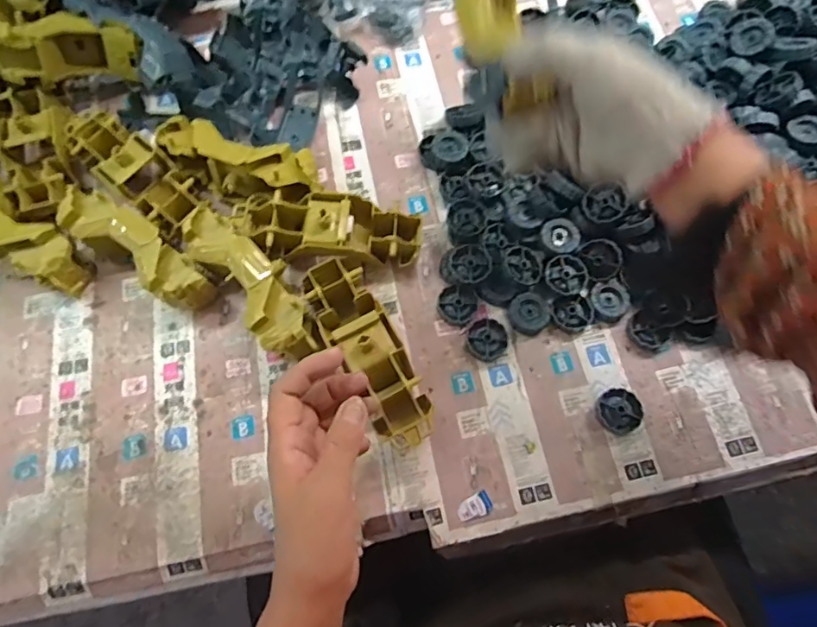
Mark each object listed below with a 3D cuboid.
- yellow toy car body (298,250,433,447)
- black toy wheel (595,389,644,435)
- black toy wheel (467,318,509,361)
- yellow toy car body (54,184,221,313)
[{"bbox_3d":[-0.035,0.029,0.459,0.058,0.050,0.176,-29,72,-8],"label":"yellow toy car body"},{"bbox_3d":[0.188,0.087,0.467,0.038,0.012,0.038,0,71,1],"label":"black toy wheel"},{"bbox_3d":[0.073,0.025,0.487,0.037,0.011,0.038,0,71,1],"label":"black toy wheel"},{"bbox_3d":[-0.249,-0.057,0.491,0.160,0.055,0.045,34,74,11],"label":"yellow toy car body"}]

